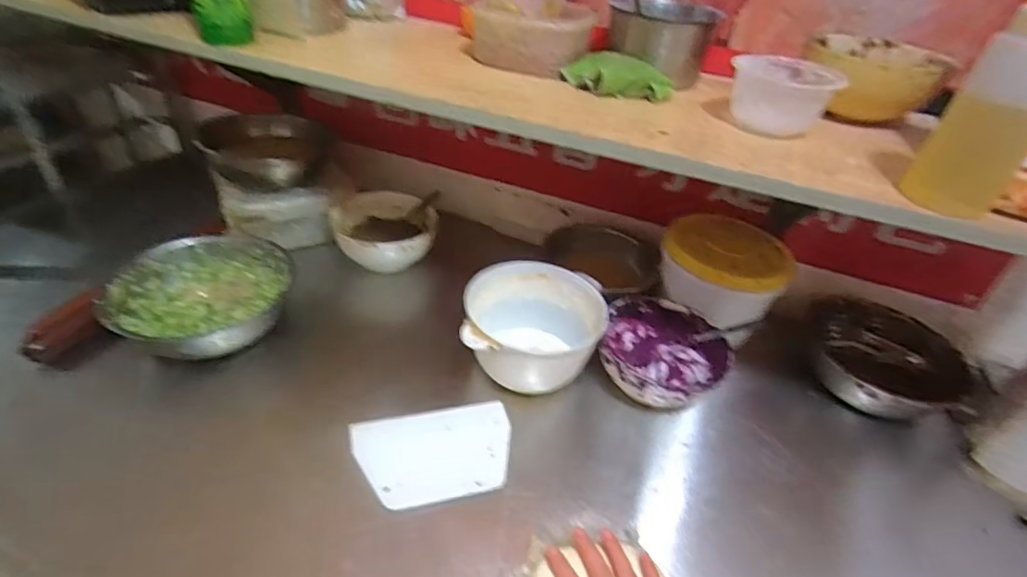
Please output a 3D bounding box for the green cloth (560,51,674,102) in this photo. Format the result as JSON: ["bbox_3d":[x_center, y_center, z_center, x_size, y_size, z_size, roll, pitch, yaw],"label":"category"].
[{"bbox_3d":[0.132,-0.263,0.644,0.140,0.034,0.068,5,37,-2],"label":"green cloth"}]

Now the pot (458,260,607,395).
[{"bbox_3d":[0.027,0.058,0.729,0.187,0.137,0.165,3,38,-5],"label":"pot"}]

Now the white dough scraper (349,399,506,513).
[{"bbox_3d":[-0.094,0.199,0.633,0.188,0.008,0.127,-6,38,-16],"label":"white dough scraper"}]

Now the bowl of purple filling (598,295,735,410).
[{"bbox_3d":[0.209,0.097,0.739,0.162,0.073,0.177,4,37,-3],"label":"bowl of purple filling"}]

